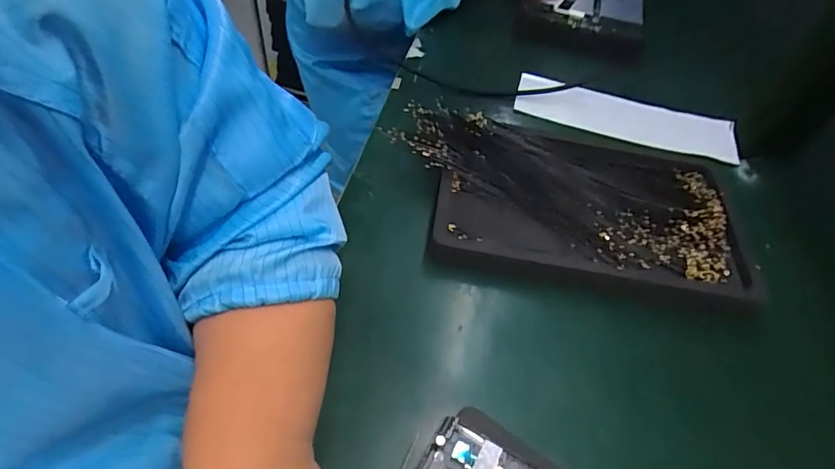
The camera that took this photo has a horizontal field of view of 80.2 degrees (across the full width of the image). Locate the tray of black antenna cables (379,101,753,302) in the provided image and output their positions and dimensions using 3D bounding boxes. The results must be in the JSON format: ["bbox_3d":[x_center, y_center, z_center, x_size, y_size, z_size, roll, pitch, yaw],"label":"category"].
[{"bbox_3d":[0.118,-0.031,0.410,0.275,0.031,0.155,12,50,4],"label":"tray of black antenna cables"}]

